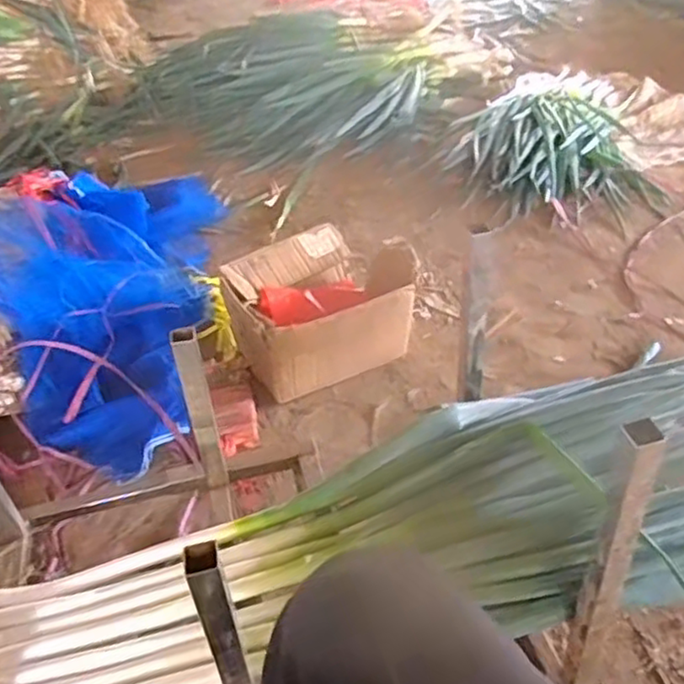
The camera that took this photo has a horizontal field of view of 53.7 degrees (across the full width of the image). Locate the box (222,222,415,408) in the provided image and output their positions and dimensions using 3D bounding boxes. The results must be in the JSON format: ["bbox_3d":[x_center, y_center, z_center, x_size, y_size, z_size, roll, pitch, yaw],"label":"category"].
[{"bbox_3d":[-0.042,-0.080,1.358,0.381,0.177,0.328,-21,42,-18],"label":"box"}]

